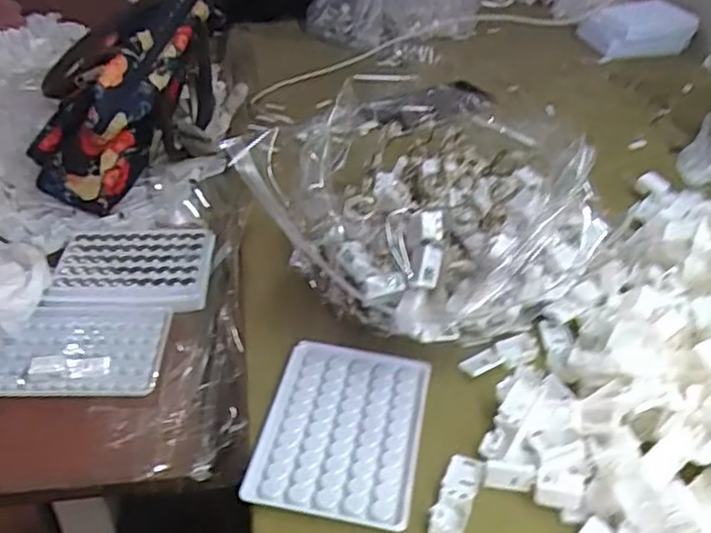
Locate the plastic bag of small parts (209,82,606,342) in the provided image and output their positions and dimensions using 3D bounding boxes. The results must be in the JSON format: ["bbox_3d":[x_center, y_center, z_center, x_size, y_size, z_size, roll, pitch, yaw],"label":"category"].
[{"bbox_3d":[0.050,-0.029,0.486,0.188,0.138,0.182,27,44,28],"label":"plastic bag of small parts"}]

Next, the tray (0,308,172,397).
[{"bbox_3d":[-0.213,0.065,0.531,0.129,0.016,0.083,-3,37,-3],"label":"tray"}]

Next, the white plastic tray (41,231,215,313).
[{"bbox_3d":[-0.189,0.003,0.594,0.124,0.020,0.091,-1,37,-1],"label":"white plastic tray"}]

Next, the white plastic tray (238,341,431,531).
[{"bbox_3d":[-0.006,0.098,0.432,0.094,0.010,0.127,6,37,9],"label":"white plastic tray"}]

